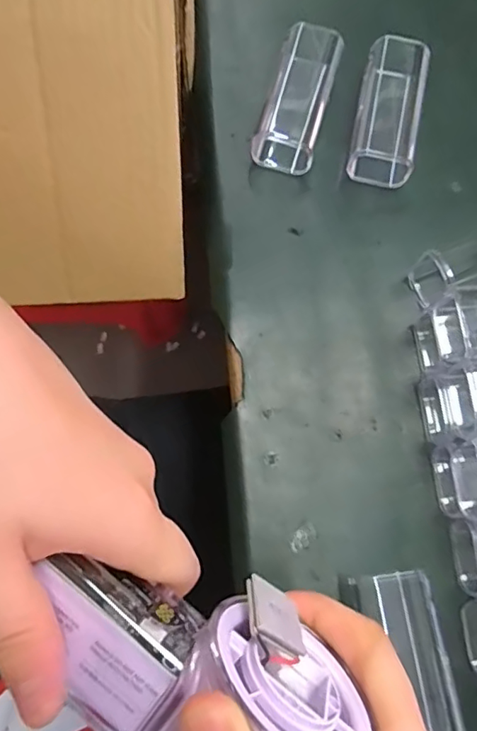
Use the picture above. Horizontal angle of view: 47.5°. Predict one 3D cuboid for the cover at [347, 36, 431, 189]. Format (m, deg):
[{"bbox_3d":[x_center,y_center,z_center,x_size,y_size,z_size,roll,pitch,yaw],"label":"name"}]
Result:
[{"bbox_3d":[0.102,-0.172,0.369,0.041,0.027,0.101,12,73,-2],"label":"cover"}]

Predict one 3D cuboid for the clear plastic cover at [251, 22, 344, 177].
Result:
[{"bbox_3d":[0.041,-0.180,0.371,0.039,0.028,0.102,18,72,0],"label":"clear plastic cover"}]

